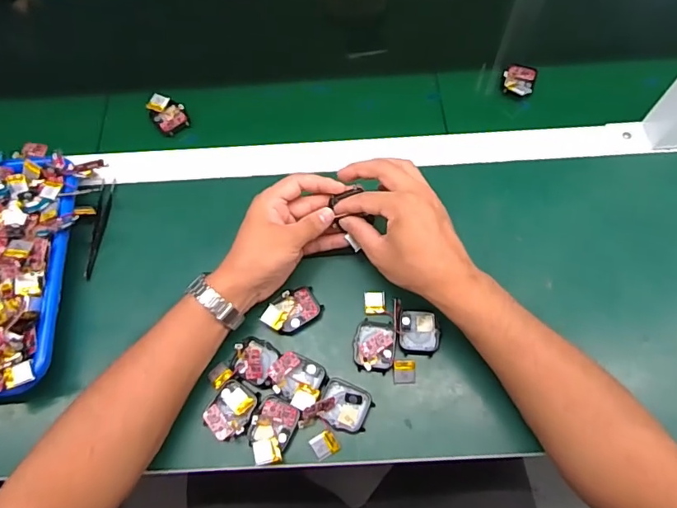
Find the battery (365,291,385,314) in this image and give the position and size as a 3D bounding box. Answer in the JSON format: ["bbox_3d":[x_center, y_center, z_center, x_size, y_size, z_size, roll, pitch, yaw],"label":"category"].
[{"bbox_3d":[0.035,0.047,0.458,0.020,0.004,0.024,-1,67,2],"label":"battery"}]

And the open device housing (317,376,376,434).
[{"bbox_3d":[0.007,0.135,0.419,0.043,0.012,0.042,18,68,10],"label":"open device housing"}]

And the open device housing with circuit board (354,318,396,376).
[{"bbox_3d":[0.034,0.086,0.438,0.038,0.014,0.047,7,67,5],"label":"open device housing with circuit board"}]

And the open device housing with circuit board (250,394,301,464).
[{"bbox_3d":[-0.058,0.154,0.409,0.037,0.010,0.054,15,68,9],"label":"open device housing with circuit board"}]

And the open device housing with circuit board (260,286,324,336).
[{"bbox_3d":[-0.045,0.054,0.453,0.055,0.018,0.037,-34,70,-12],"label":"open device housing with circuit board"}]

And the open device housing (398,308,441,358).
[{"bbox_3d":[0.077,0.073,0.444,0.039,0.007,0.041,8,67,6],"label":"open device housing"}]

